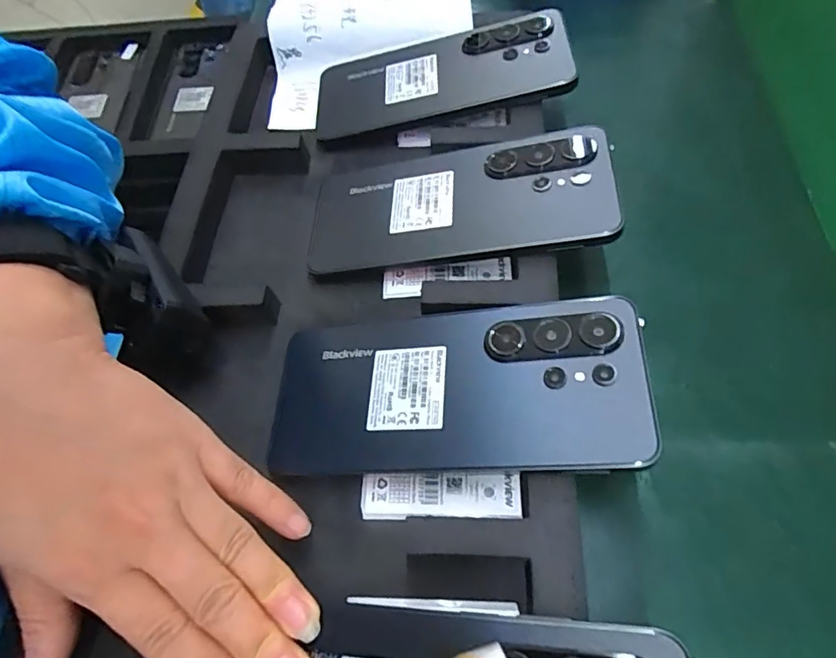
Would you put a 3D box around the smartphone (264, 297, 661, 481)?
[{"bbox_3d":[0.013,0.027,0.238,0.166,0.009,0.074,-5,60,16],"label":"smartphone"}]

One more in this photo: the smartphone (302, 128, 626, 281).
[{"bbox_3d":[0.019,-0.071,0.294,0.167,0.010,0.080,-3,59,17],"label":"smartphone"}]

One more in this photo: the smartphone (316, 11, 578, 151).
[{"bbox_3d":[0.013,-0.164,0.349,0.167,0.011,0.077,-7,60,14],"label":"smartphone"}]

